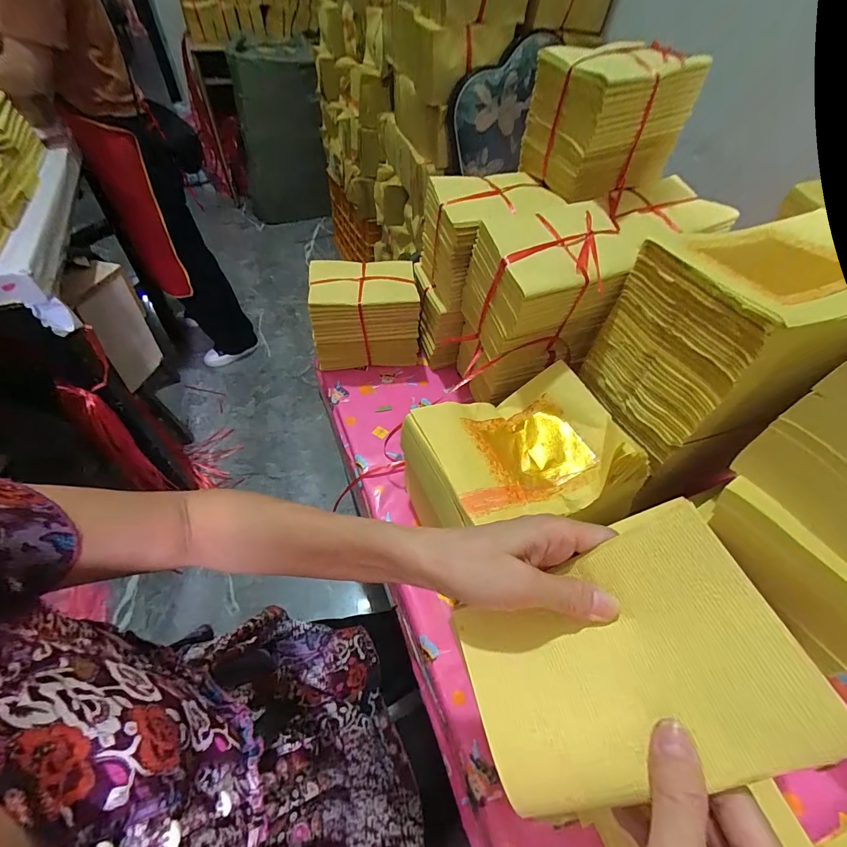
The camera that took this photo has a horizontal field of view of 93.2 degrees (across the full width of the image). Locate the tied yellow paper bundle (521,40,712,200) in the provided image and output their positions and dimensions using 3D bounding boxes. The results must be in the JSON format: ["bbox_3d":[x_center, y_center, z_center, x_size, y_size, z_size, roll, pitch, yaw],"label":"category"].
[{"bbox_3d":[0.225,-0.380,0.507,0.163,0.141,0.120,-19,56,-18],"label":"tied yellow paper bundle"}]

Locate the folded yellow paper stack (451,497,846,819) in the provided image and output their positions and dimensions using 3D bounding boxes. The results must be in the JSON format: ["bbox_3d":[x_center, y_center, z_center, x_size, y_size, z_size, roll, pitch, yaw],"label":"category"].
[{"bbox_3d":[0.102,0.128,0.217,0.157,0.017,0.113,-30,55,12],"label":"folded yellow paper stack"}]

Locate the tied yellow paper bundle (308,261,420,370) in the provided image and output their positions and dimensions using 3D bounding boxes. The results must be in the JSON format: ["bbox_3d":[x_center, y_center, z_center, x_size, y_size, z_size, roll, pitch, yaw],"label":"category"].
[{"bbox_3d":[-0.095,-0.175,0.651,0.161,0.140,0.100,-4,52,-8],"label":"tied yellow paper bundle"}]

